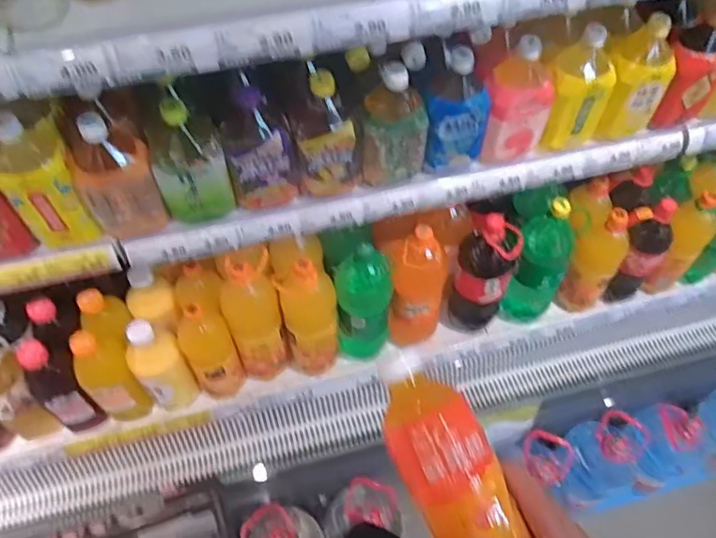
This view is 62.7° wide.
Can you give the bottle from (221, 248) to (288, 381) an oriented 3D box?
[{"bbox_3d":[-0.183,0.094,1.049,0.093,0.322,0.085,0,56,0],"label":"bottle"}]

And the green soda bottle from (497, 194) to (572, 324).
[{"bbox_3d":[0.349,-0.008,1.132,0.102,0.324,0.092,22,59,14],"label":"green soda bottle"}]

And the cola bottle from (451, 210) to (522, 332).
[{"bbox_3d":[0.229,0.021,1.103,0.102,0.305,0.096,20,58,13],"label":"cola bottle"}]

